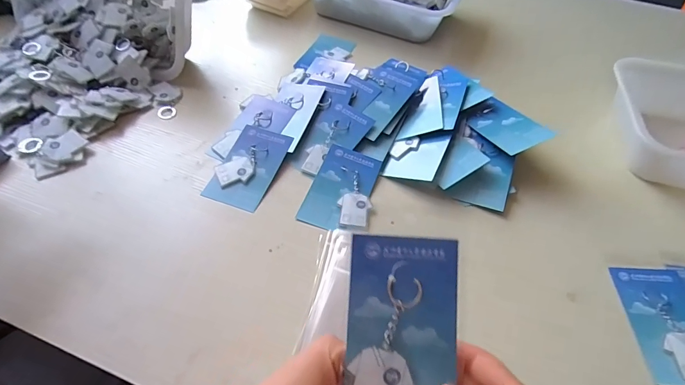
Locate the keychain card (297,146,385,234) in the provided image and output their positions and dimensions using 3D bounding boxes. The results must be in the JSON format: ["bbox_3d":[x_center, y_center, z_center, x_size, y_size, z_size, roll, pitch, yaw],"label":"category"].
[{"bbox_3d":[0.002,-0.007,0.511,0.086,0.009,0.132,16,53,9],"label":"keychain card"}]

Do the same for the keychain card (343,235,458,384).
[{"bbox_3d":[0.043,0.096,0.267,0.077,0.006,0.125,4,82,-1],"label":"keychain card"}]

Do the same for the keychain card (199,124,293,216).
[{"bbox_3d":[-0.132,-0.041,0.528,0.080,0.007,0.136,17,53,9],"label":"keychain card"}]

